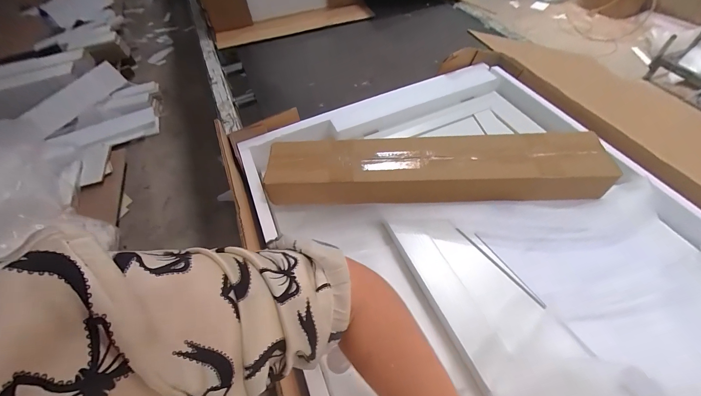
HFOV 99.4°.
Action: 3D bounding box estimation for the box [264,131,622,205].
[{"bbox_3d":[0.133,-0.055,0.509,0.544,0.055,0.104,0,53,4],"label":"box"}]

